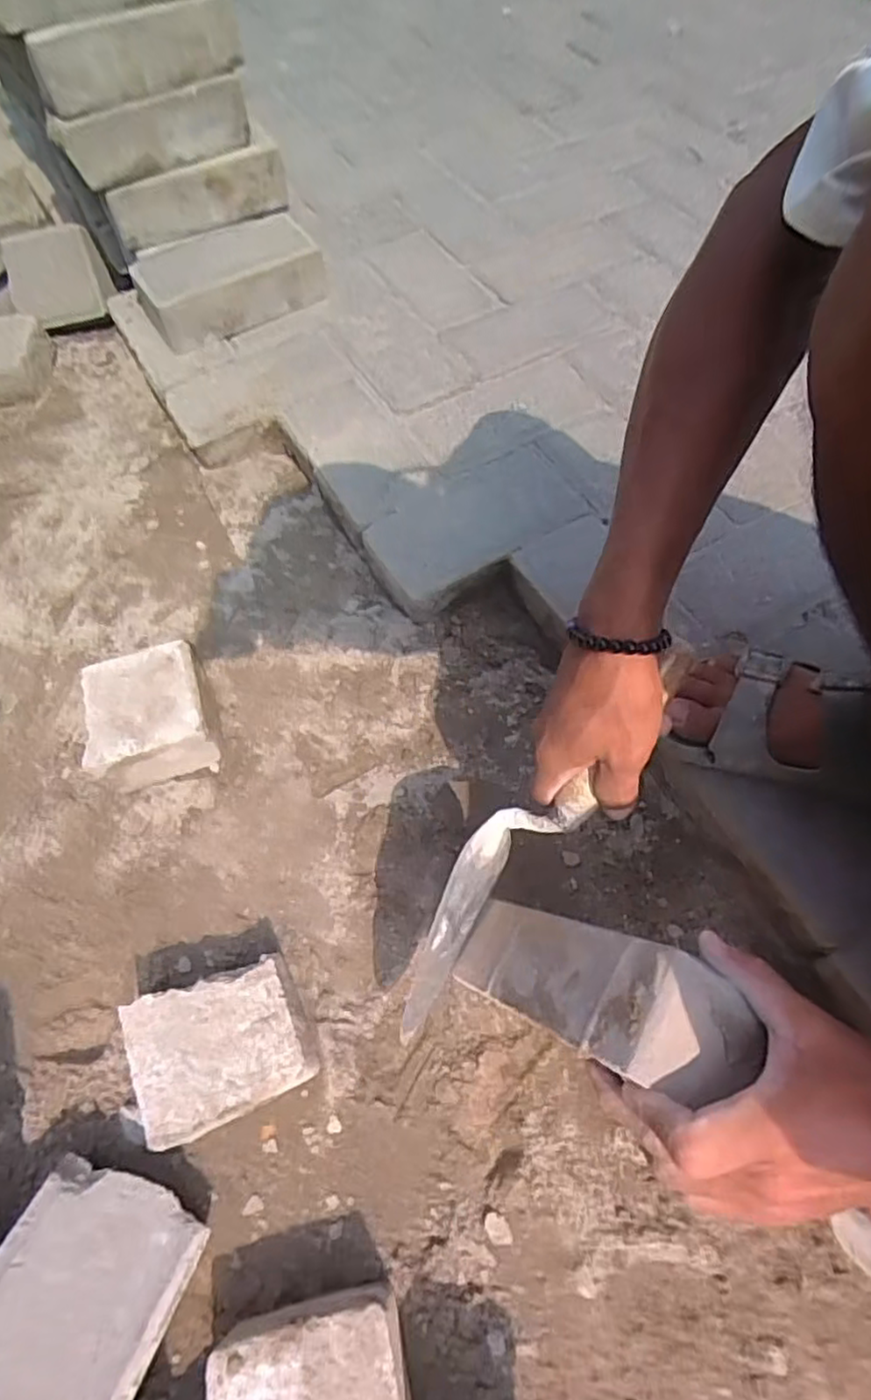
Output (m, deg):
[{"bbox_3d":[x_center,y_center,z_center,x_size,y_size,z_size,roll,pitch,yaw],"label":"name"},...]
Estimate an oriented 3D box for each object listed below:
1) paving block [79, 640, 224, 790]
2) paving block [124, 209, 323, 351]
[{"bbox_3d":[-0.256,0.015,0.614,0.097,0.062,0.108,-17,62,-9],"label":"paving block"},{"bbox_3d":[-0.242,-0.504,0.811,0.217,0.064,0.105,-21,63,-12],"label":"paving block"}]

